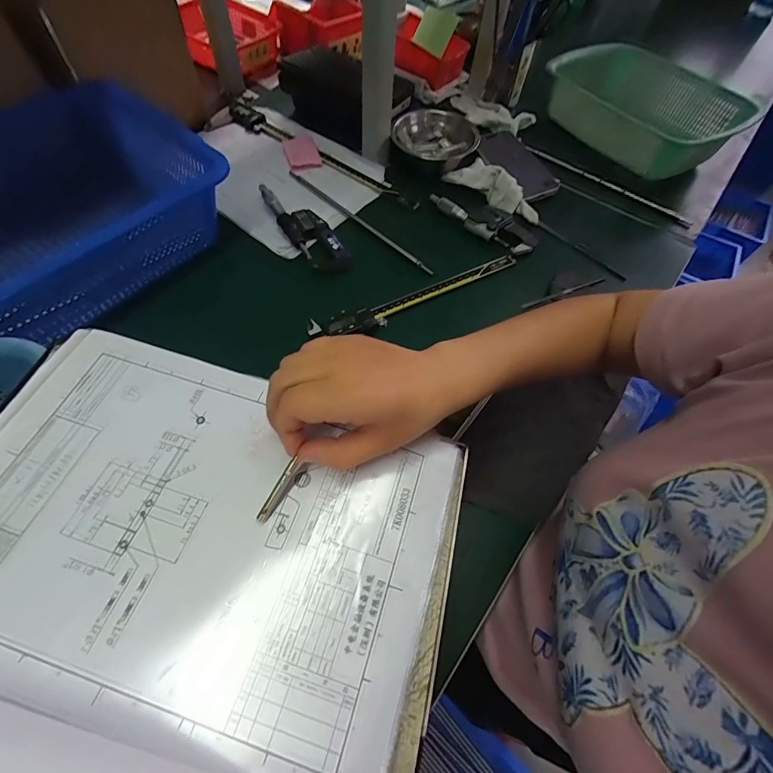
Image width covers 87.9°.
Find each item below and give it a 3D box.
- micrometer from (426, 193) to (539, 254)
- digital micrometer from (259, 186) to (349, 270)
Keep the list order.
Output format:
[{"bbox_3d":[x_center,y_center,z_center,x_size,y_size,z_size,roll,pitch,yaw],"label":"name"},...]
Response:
[{"bbox_3d":[0.133,-0.230,0.556,0.158,0.018,0.048,34,63,15],"label":"micrometer"},{"bbox_3d":[-0.113,-0.214,0.534,0.051,0.021,0.175,-35,68,-21],"label":"digital micrometer"}]

